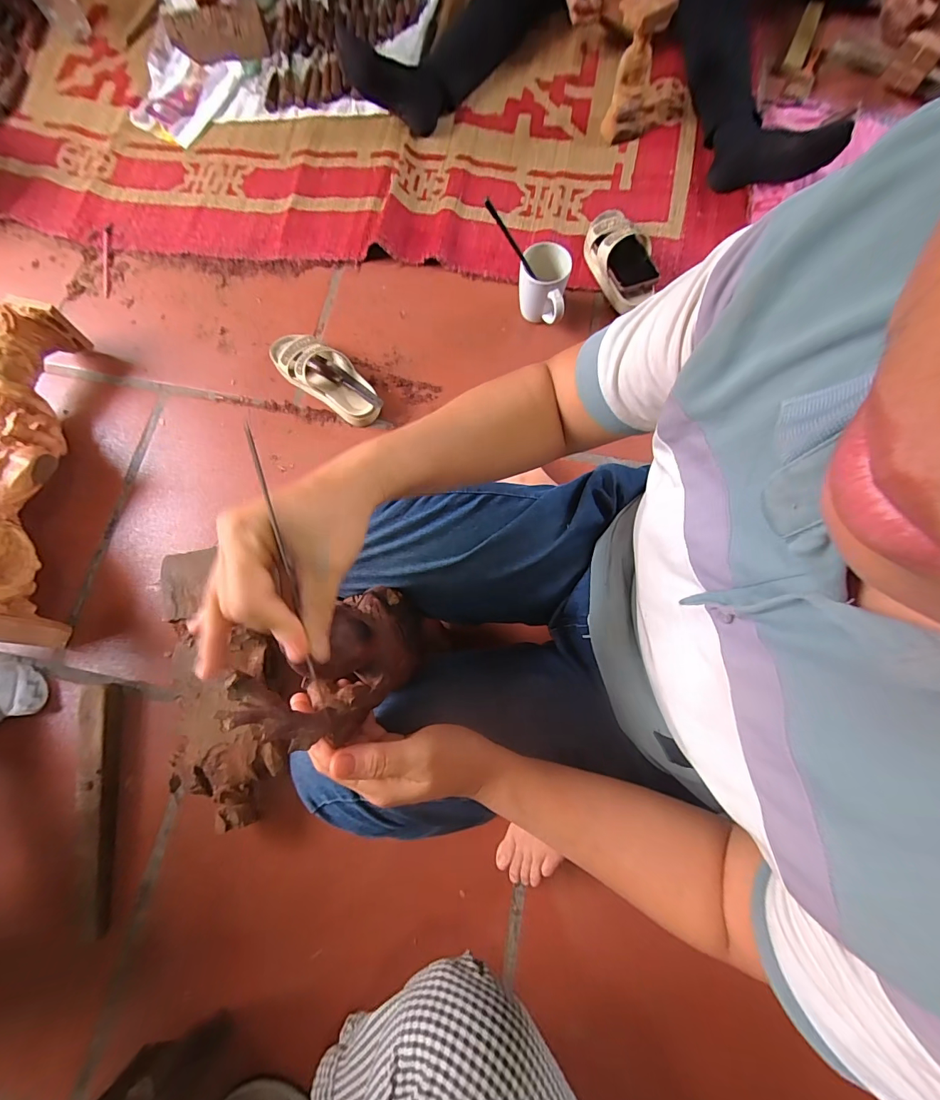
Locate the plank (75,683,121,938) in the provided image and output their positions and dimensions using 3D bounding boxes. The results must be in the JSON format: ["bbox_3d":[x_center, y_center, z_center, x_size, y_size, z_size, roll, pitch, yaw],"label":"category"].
[{"bbox_3d":[-0.541,0.362,0.598,0.048,0.028,0.323,-7,76,-1],"label":"plank"}]

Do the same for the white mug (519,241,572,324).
[{"bbox_3d":[0.132,-0.465,0.756,0.091,0.111,0.087,18,77,6],"label":"white mug"}]

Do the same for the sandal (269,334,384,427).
[{"bbox_3d":[-0.256,-0.311,0.748,0.234,0.065,0.086,37,79,10],"label":"sandal"}]

